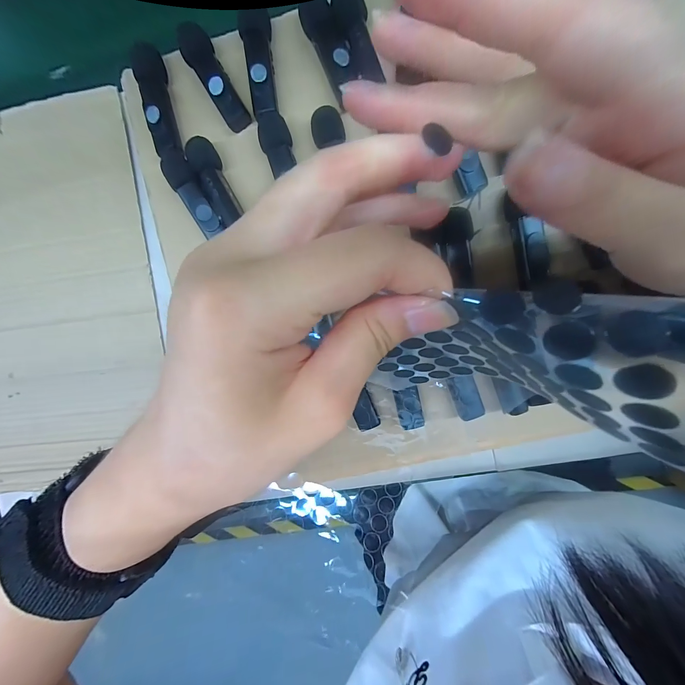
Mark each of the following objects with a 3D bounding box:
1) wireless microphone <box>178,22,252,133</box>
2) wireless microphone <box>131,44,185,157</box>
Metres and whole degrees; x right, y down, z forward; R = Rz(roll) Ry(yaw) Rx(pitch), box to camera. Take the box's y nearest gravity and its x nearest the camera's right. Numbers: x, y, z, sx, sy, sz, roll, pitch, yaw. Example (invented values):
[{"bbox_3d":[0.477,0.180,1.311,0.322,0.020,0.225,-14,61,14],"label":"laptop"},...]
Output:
[{"bbox_3d":[-0.079,-0.165,0.200,0.019,0.013,0.060,-32,91,8],"label":"wireless microphone"},{"bbox_3d":[-0.119,-0.154,0.206,0.016,0.013,0.065,-10,94,7],"label":"wireless microphone"}]

